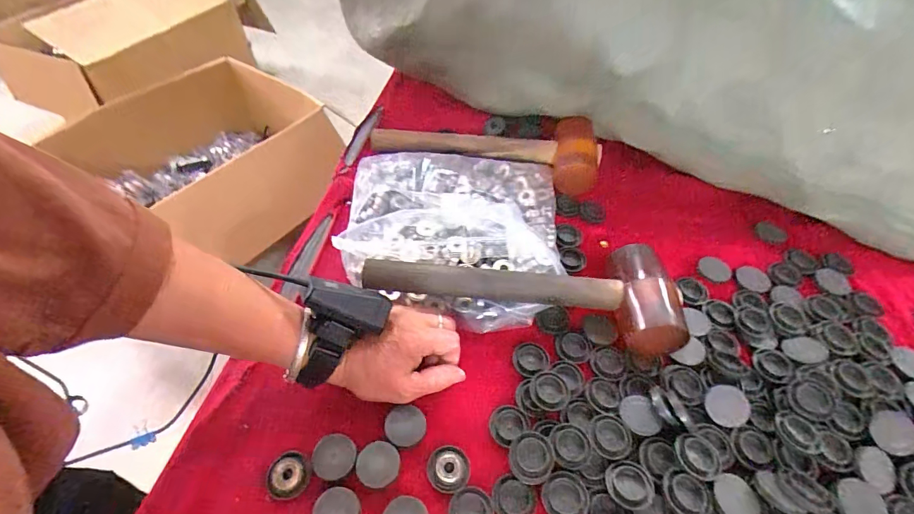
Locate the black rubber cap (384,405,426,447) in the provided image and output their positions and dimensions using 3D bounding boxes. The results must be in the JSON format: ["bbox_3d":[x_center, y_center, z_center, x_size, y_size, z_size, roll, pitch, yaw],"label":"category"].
[{"bbox_3d":[-0.041,0.136,0.332,0.032,0.006,0.030,1,53,-1],"label":"black rubber cap"}]

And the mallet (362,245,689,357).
[{"bbox_3d":[0.061,0.030,0.390,0.292,0.050,0.094,5,53,2],"label":"mallet"}]

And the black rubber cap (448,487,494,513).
[{"bbox_3d":[0.011,0.188,0.301,0.032,0.004,0.032,1,53,-1],"label":"black rubber cap"}]

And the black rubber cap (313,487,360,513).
[{"bbox_3d":[-0.087,0.184,0.294,0.032,0.004,0.032,1,53,-1],"label":"black rubber cap"}]

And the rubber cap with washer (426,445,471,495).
[{"bbox_3d":[-0.006,0.164,0.318,0.033,0.004,0.032,1,53,-1],"label":"rubber cap with washer"}]

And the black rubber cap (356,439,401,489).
[{"bbox_3d":[-0.061,0.159,0.315,0.031,0.004,0.032,1,53,-1],"label":"black rubber cap"}]

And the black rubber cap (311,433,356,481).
[{"bbox_3d":[-0.094,0.154,0.316,0.032,0.004,0.031,1,53,-1],"label":"black rubber cap"}]

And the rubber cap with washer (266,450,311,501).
[{"bbox_3d":[-0.128,0.166,0.313,0.031,0.007,0.031,3,53,0],"label":"rubber cap with washer"}]

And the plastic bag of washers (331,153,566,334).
[{"bbox_3d":[-0.006,-0.043,0.433,0.235,0.061,0.226,4,53,1],"label":"plastic bag of washers"}]

